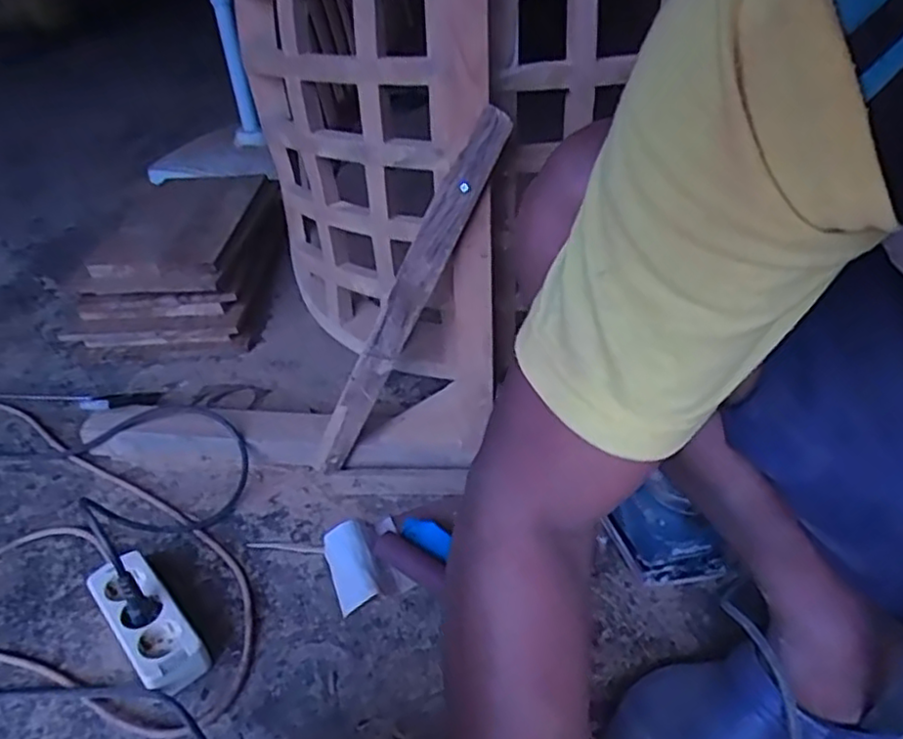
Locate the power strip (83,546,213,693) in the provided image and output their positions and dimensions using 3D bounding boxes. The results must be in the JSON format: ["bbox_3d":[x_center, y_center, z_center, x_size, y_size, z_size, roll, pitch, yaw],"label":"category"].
[{"bbox_3d":[-0.291,0.239,0.659,0.057,0.045,0.153,-31,46,-31],"label":"power strip"}]

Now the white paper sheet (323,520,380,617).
[{"bbox_3d":[-0.105,0.199,0.716,0.043,0.037,0.095,-16,40,-16],"label":"white paper sheet"}]

